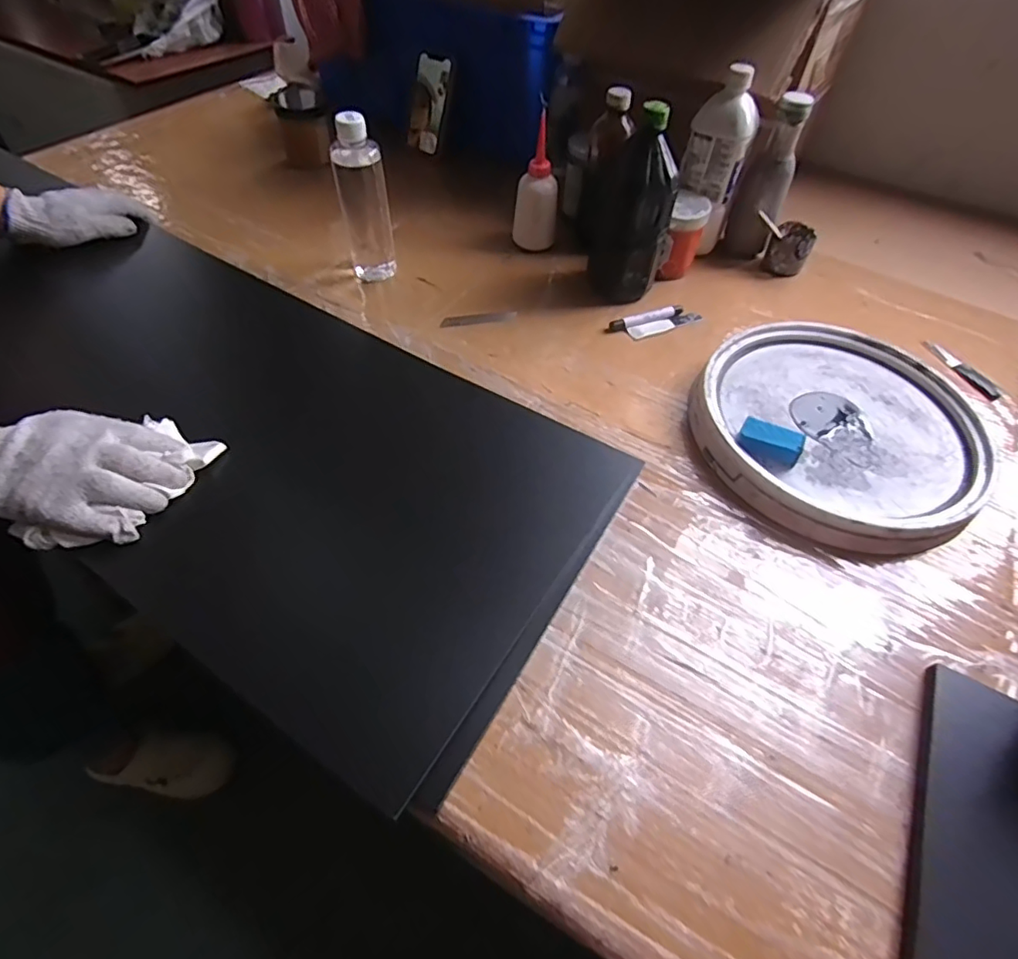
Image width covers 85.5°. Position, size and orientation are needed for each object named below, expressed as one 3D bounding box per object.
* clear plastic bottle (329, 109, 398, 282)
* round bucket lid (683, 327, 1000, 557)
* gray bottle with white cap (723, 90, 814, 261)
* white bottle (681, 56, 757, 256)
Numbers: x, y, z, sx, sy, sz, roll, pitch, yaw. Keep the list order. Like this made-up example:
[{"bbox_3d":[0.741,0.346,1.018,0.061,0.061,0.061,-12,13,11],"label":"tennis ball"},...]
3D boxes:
[{"bbox_3d":[-0.181,-0.342,0.692,0.060,0.195,0.054,-6,53,-9],"label":"clear plastic bottle"},{"bbox_3d":[0.357,-0.064,0.594,0.304,0.044,0.283,2,52,-2],"label":"round bucket lid"},{"bbox_3d":[0.359,-0.413,0.768,0.067,0.194,0.059,23,54,13],"label":"gray bottle with white cap"},{"bbox_3d":[0.286,-0.426,0.749,0.079,0.200,0.068,-26,58,-22],"label":"white bottle"}]

